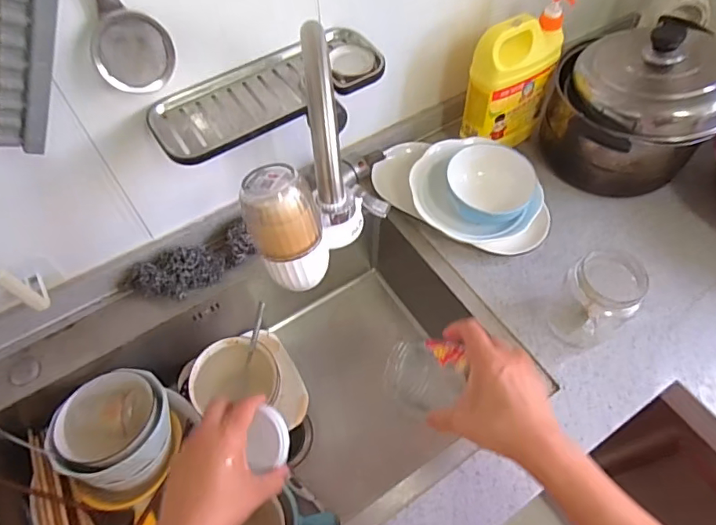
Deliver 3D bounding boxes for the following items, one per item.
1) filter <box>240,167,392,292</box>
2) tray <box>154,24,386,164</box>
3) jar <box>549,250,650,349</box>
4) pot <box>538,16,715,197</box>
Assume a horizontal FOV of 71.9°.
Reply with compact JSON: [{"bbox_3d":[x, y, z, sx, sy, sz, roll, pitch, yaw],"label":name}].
[{"bbox_3d":[-0.028,-0.043,0.426,0.138,0.098,0.073,-28,62,-16],"label":"filter"},{"bbox_3d":[-0.097,-0.193,0.573,0.274,0.022,0.132,-23,61,-14],"label":"tray"},{"bbox_3d":[0.303,0.050,0.630,0.073,0.127,0.076,0,58,0],"label":"jar"},{"bbox_3d":[0.428,-0.244,0.770,0.248,0.202,0.228,0,58,0],"label":"pot"}]

